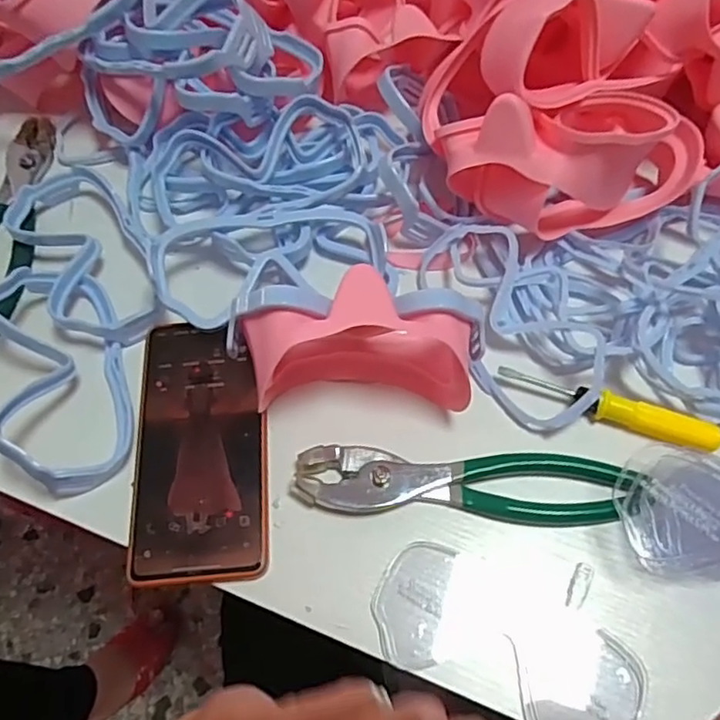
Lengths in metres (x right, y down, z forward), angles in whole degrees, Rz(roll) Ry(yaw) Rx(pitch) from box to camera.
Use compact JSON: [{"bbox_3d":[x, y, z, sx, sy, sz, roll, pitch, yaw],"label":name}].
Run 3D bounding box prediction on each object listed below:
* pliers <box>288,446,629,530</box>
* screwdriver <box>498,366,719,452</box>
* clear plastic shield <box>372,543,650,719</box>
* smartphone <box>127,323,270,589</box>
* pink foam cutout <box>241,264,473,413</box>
[{"bbox_3d":[0.056,0.072,0.355,0.181,0.018,0.040,2,62,3],"label":"pliers"},{"bbox_3d":[0.147,0.029,0.368,0.128,0.014,0.018,16,64,10],"label":"screwdriver"},{"bbox_3d":[0.075,0.150,0.322,0.139,0.007,0.067,27,66,15],"label":"clear plastic shield"},{"bbox_3d":[-0.095,0.051,0.372,0.075,0.016,0.157,-5,62,-1],"label":"smartphone"},{"bbox_3d":[0.000,-0.008,0.360,0.132,0.075,0.052,3,64,2],"label":"pink foam cutout"}]

